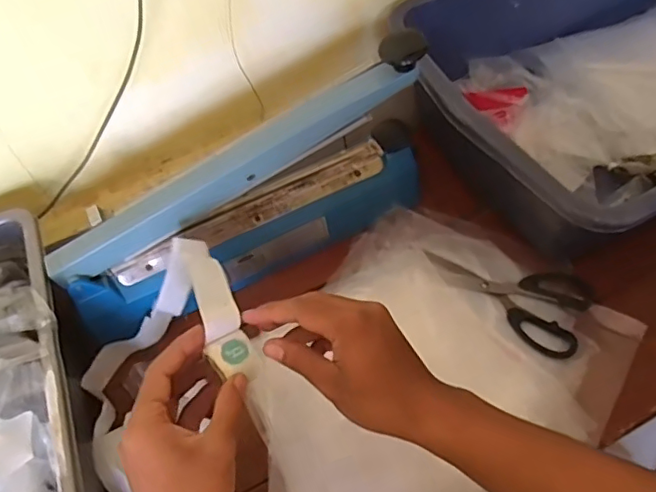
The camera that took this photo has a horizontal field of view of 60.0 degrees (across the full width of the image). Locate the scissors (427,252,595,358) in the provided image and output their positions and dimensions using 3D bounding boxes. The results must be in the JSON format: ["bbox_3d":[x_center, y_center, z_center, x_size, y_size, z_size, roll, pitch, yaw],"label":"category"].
[{"bbox_3d":[0.192,0.041,0.601,0.172,0.007,0.088,33,65,24],"label":"scissors"}]

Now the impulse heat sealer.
[{"bbox_3d":[-0.078,-0.049,0.568,0.391,0.183,0.076,-26,58,-12],"label":"impulse heat sealer"}]

